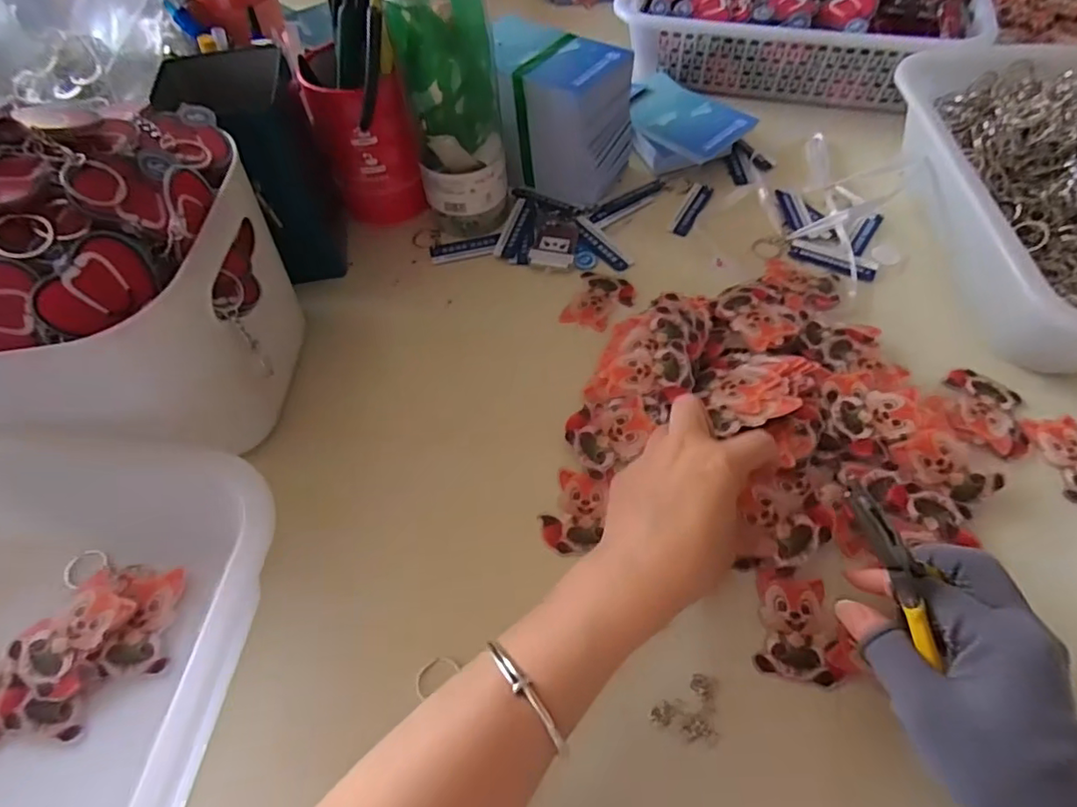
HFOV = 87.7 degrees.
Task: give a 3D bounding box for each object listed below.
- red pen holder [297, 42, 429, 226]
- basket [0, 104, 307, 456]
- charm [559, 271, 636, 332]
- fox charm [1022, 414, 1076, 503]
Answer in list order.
[{"bbox_3d":[-0.151,-0.229,0.486,0.069,0.116,0.087,-25,60,-13],"label":"red pen holder"},{"bbox_3d":[-0.291,-0.073,0.346,0.243,0.187,0.181,3,57,4],"label":"basket"},{"bbox_3d":[0.051,-0.084,0.459,0.048,0.005,0.058,20,60,14],"label":"charm"},{"bbox_3d":[0.355,0.035,0.367,0.047,0.006,0.058,-7,57,-2],"label":"fox charm"}]

